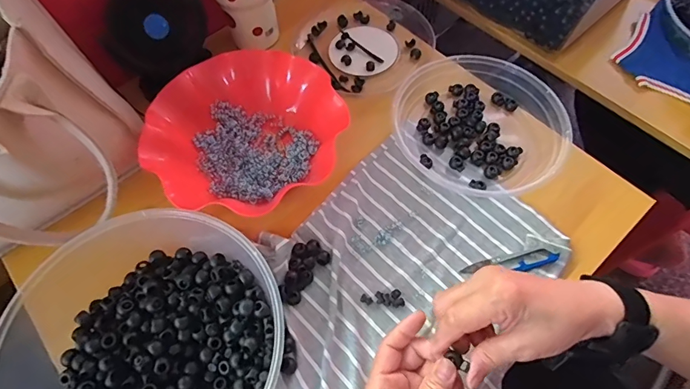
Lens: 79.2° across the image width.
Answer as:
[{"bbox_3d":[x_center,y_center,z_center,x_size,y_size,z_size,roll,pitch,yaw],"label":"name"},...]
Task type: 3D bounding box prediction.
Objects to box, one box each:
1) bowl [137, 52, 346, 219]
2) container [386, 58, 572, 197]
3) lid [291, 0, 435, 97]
[{"bbox_3d":[-0.113,-0.079,0.502,0.212,0.059,0.205,-1,61,1],"label":"bowl"},{"bbox_3d":[0.166,-0.086,0.513,0.208,0.038,0.181,29,66,16],"label":"container"},{"bbox_3d":[0.024,-0.223,0.615,0.182,0.026,0.185,-1,61,1],"label":"lid"}]

